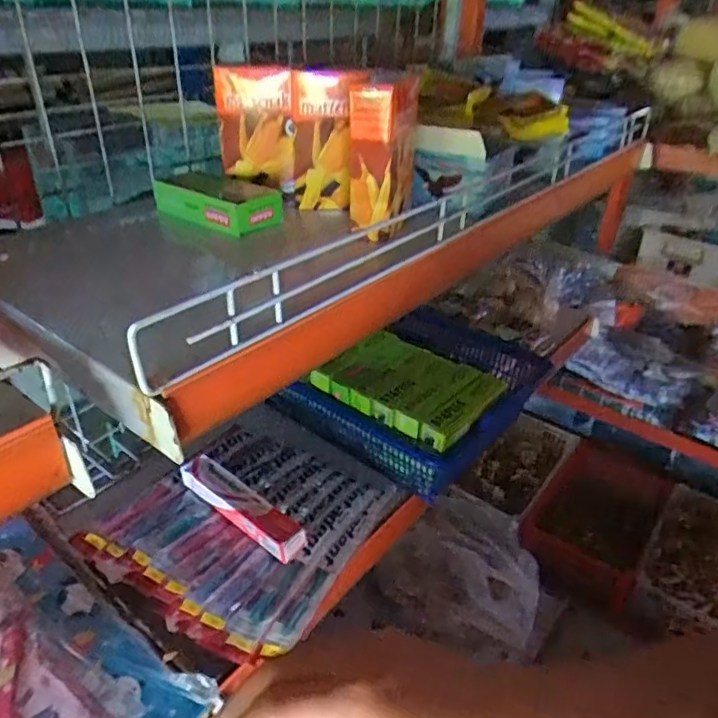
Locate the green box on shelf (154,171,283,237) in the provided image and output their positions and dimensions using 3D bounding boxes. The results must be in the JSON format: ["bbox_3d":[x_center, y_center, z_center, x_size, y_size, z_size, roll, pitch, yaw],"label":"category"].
[{"bbox_3d":[-0.135,-0.153,0.553,0.127,0.034,0.060,25,39,31],"label":"green box on shelf"}]

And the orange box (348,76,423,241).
[{"bbox_3d":[0.025,-0.188,0.516,0.044,0.121,0.117,9,34,12],"label":"orange box"}]

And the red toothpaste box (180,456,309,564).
[{"bbox_3d":[-0.123,0.155,0.599,0.167,0.035,0.034,26,40,32],"label":"red toothpaste box"}]

